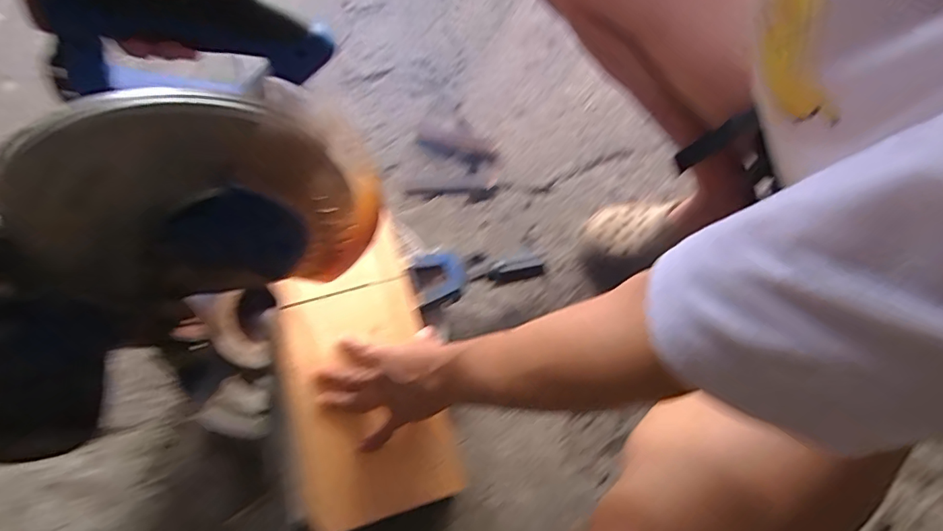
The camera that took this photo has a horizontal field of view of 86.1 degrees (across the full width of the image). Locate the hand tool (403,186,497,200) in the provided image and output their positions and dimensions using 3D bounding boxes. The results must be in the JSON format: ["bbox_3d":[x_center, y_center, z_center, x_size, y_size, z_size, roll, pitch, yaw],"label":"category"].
[{"bbox_3d":[-0.032,-0.117,0.807,0.143,0.009,0.024,2,62,0],"label":"hand tool"}]

